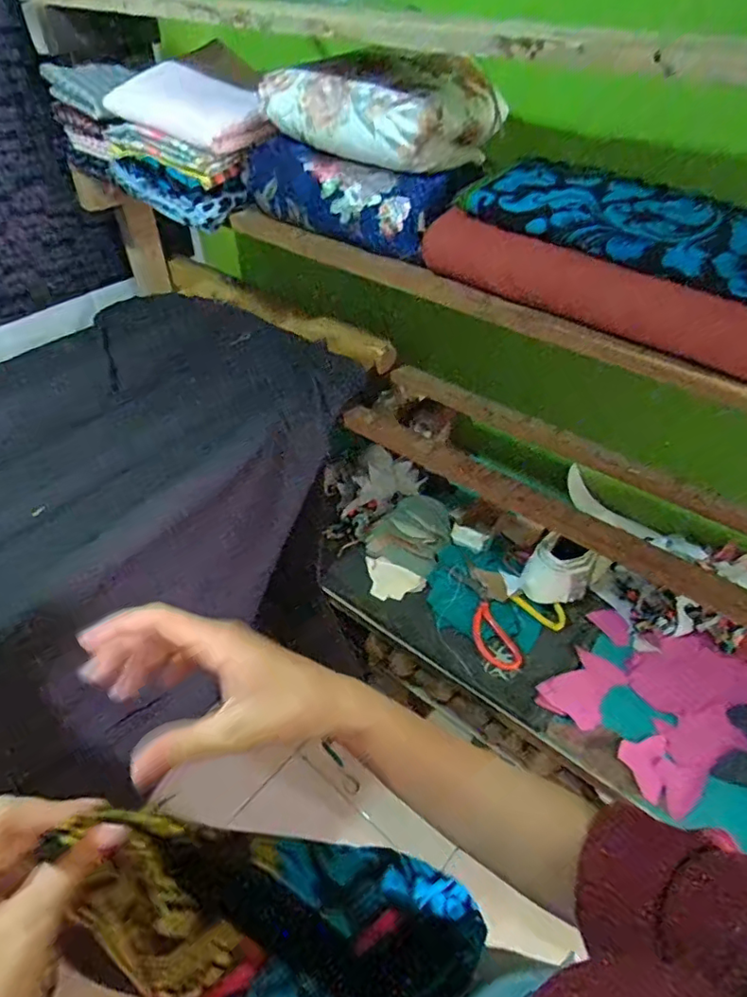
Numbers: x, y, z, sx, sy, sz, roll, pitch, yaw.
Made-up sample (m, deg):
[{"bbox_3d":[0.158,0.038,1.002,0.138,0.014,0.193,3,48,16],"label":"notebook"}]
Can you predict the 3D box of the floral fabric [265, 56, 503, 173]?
[{"bbox_3d":[0.015,-0.492,0.710,0.229,0.084,0.206,27,49,24],"label":"floral fabric"}]

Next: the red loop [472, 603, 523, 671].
[{"bbox_3d":[0.179,0.212,0.853,0.052,0.004,0.106,-27,59,-11],"label":"red loop"}]

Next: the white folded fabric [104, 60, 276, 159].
[{"bbox_3d":[-0.245,-0.517,0.756,0.246,0.031,0.113,37,82,23],"label":"white folded fabric"}]

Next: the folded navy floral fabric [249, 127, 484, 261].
[{"bbox_3d":[-0.028,-0.388,0.719,0.299,0.084,0.120,28,49,25],"label":"folded navy floral fabric"}]

